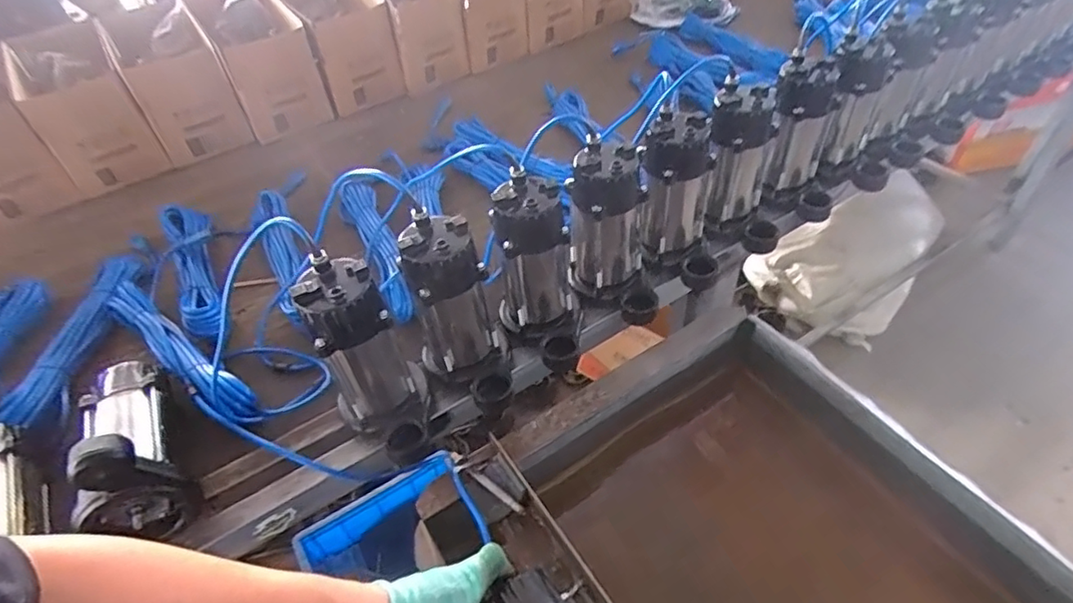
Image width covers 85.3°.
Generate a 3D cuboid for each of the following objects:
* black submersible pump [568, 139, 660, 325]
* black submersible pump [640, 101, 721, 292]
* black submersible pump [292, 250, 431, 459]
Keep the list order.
[{"bbox_3d":[0.108,-0.089,0.834,0.120,0.226,0.141,-5,46,0],"label":"black submersible pump"},{"bbox_3d":[0.220,-0.147,0.880,0.127,0.231,0.122,4,47,9],"label":"black submersible pump"},{"bbox_3d":[-0.202,0.076,0.703,0.111,0.224,0.141,-25,50,-18],"label":"black submersible pump"}]

